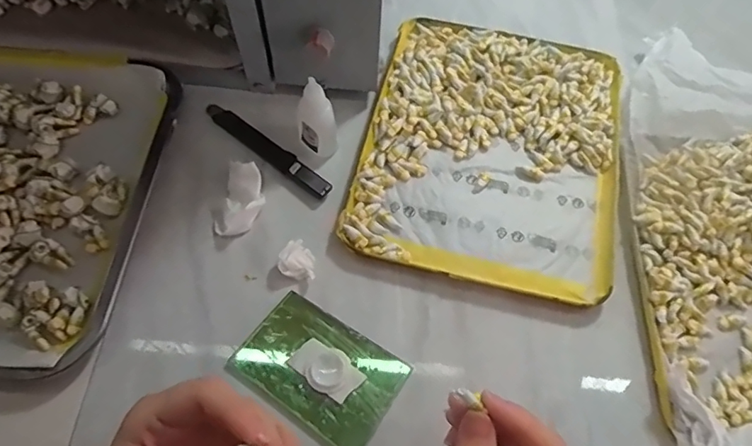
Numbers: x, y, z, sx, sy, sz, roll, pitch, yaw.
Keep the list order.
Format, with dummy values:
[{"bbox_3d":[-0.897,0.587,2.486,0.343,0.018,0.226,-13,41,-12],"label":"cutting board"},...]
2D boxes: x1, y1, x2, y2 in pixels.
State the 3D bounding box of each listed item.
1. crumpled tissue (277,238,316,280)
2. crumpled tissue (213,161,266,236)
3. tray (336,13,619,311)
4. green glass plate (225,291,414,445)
[{"bbox_3d":[-0.057,0.027,0.365,0.024,0.015,0.027,-3,63,-3],"label":"crumpled tissue"},{"bbox_3d":[-0.102,-0.016,0.381,0.034,0.021,0.056,19,64,8],"label":"crumpled tissue"},{"bbox_3d":[0.097,-0.067,0.413,0.200,0.016,0.241,13,63,5],"label":"tray"},{"bbox_3d":[-0.038,0.097,0.334,0.103,0.011,0.070,32,67,14],"label":"green glass plate"}]

